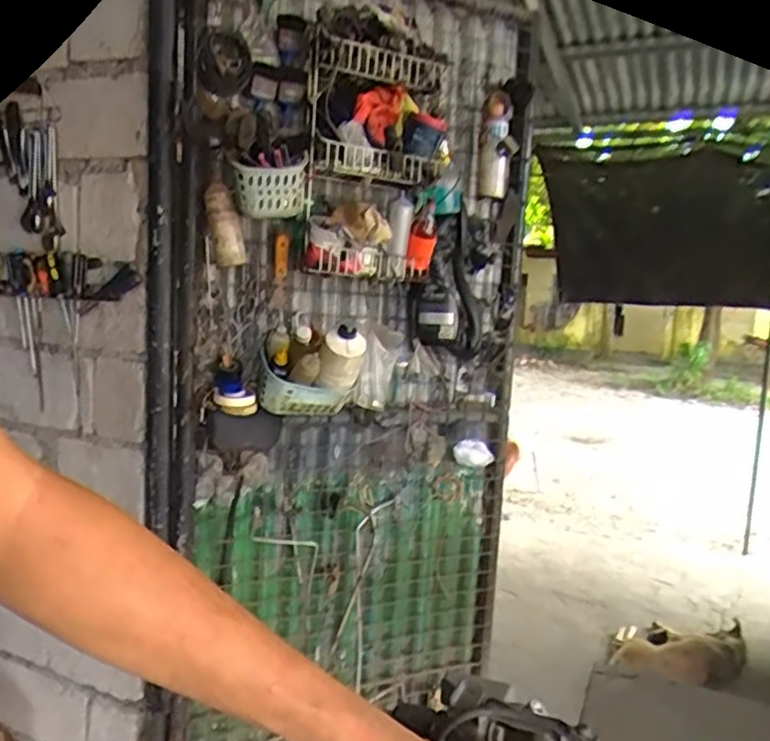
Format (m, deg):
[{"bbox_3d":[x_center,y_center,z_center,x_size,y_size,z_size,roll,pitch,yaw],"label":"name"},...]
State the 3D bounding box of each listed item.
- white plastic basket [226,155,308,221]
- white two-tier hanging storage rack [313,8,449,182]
[{"bbox_3d":[-0.239,-0.385,1.393,0.165,0.120,0.123,1,6,-11],"label":"white plastic basket"},{"bbox_3d":[-0.012,-0.602,1.522,0.319,0.351,0.165,5,5,-9],"label":"white two-tier hanging storage rack"}]

